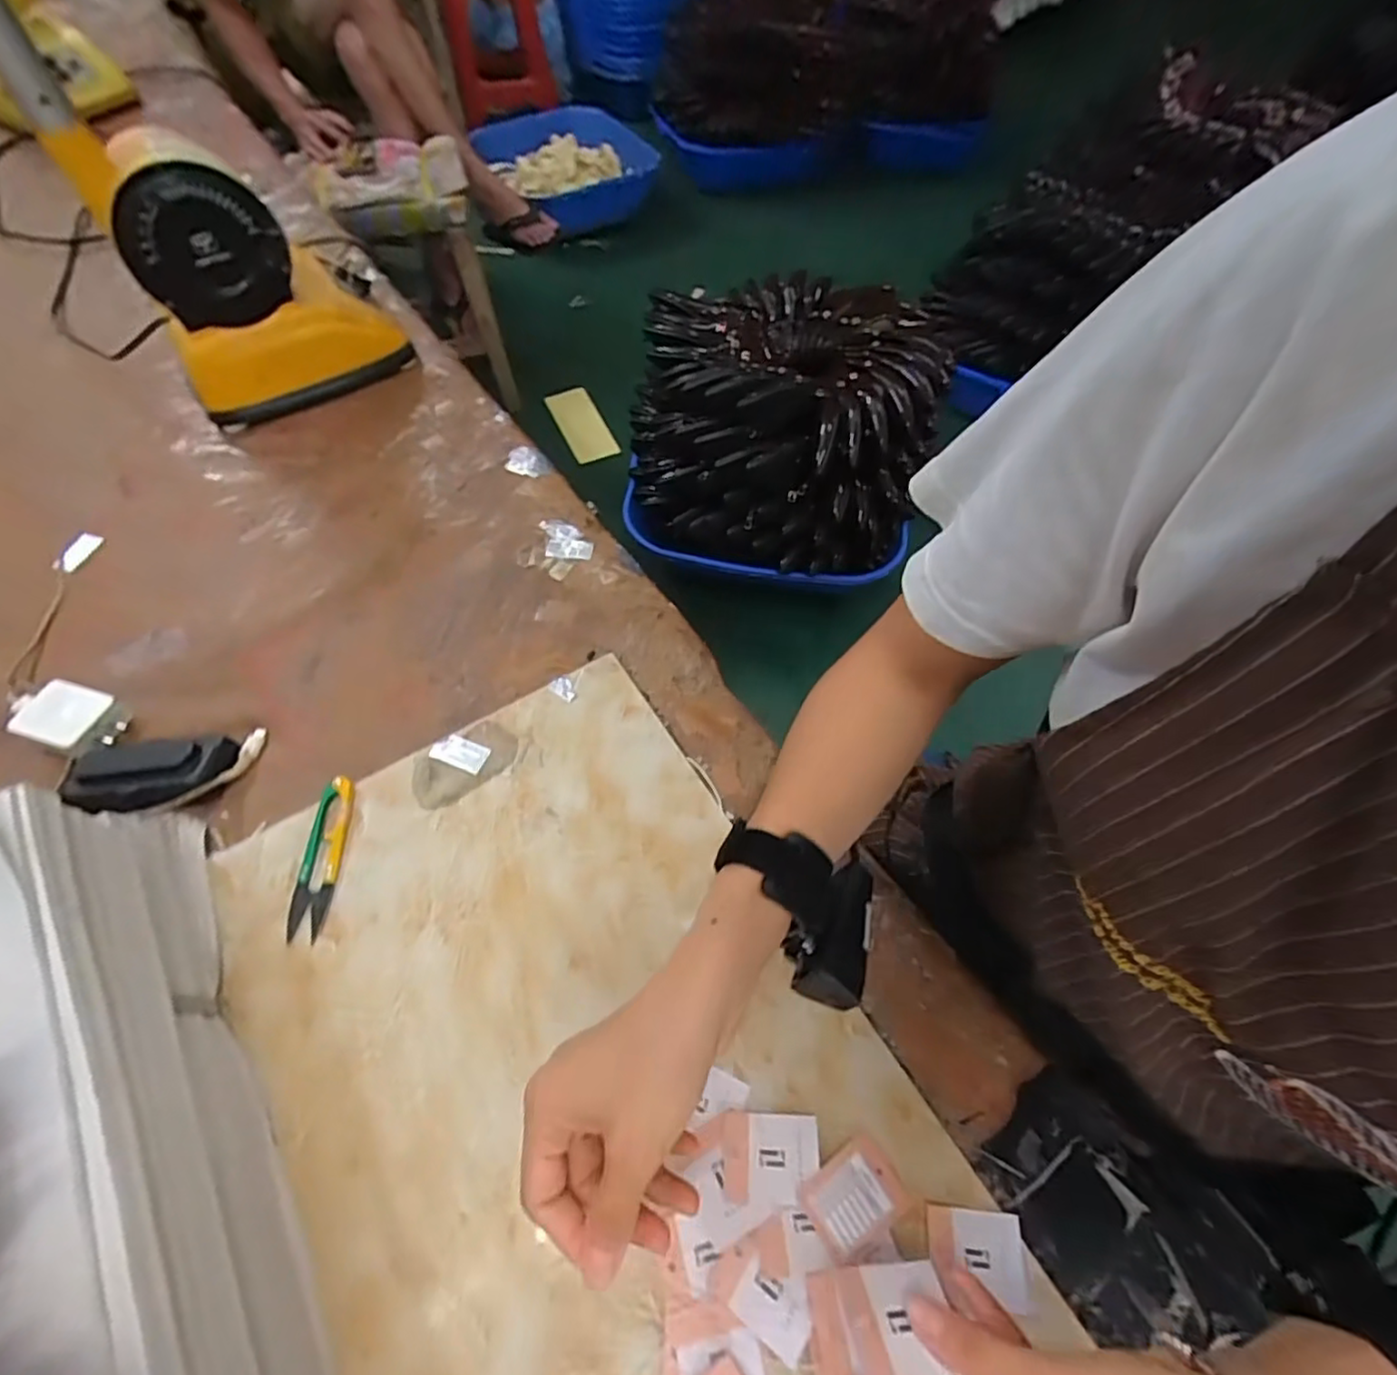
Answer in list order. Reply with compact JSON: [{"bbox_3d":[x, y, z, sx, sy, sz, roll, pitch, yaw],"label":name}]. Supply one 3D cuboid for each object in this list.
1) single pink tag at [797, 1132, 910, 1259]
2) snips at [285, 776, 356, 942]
[{"bbox_3d":[0.079,0.260,0.332,0.047,0.004,0.037,-26,58,-25],"label":"single pink tag"},{"bbox_3d":[-0.243,0.108,0.420,0.024,0.004,0.101,1,64,-3],"label":"snips"}]

